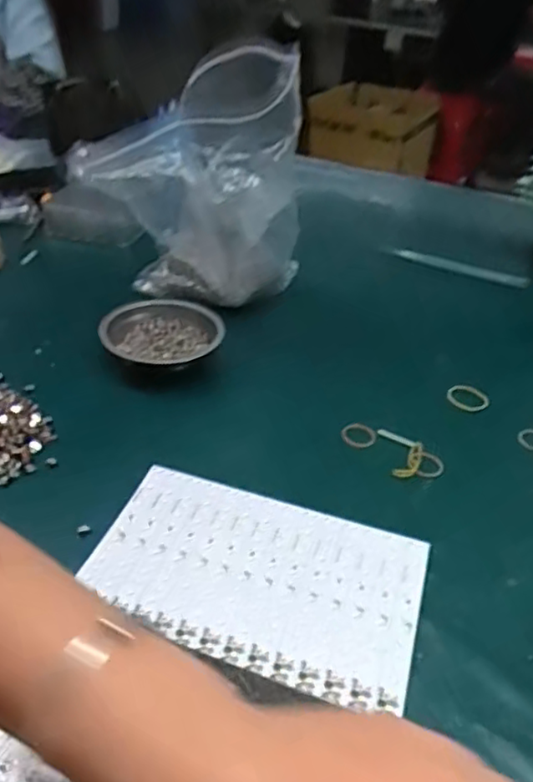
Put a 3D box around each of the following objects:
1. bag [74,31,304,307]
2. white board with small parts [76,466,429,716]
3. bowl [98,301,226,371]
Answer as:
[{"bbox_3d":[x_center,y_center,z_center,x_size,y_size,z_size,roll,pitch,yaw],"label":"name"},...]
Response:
[{"bbox_3d":[-0.066,-0.219,0.719,0.207,0.286,0.172,1,35,-5],"label":"bag"},{"bbox_3d":[-0.006,0.137,0.487,0.239,0.005,0.148,15,37,13],"label":"white board with small parts"},{"bbox_3d":[-0.114,-0.060,0.711,0.121,0.034,0.112,3,35,-2],"label":"bowl"}]

